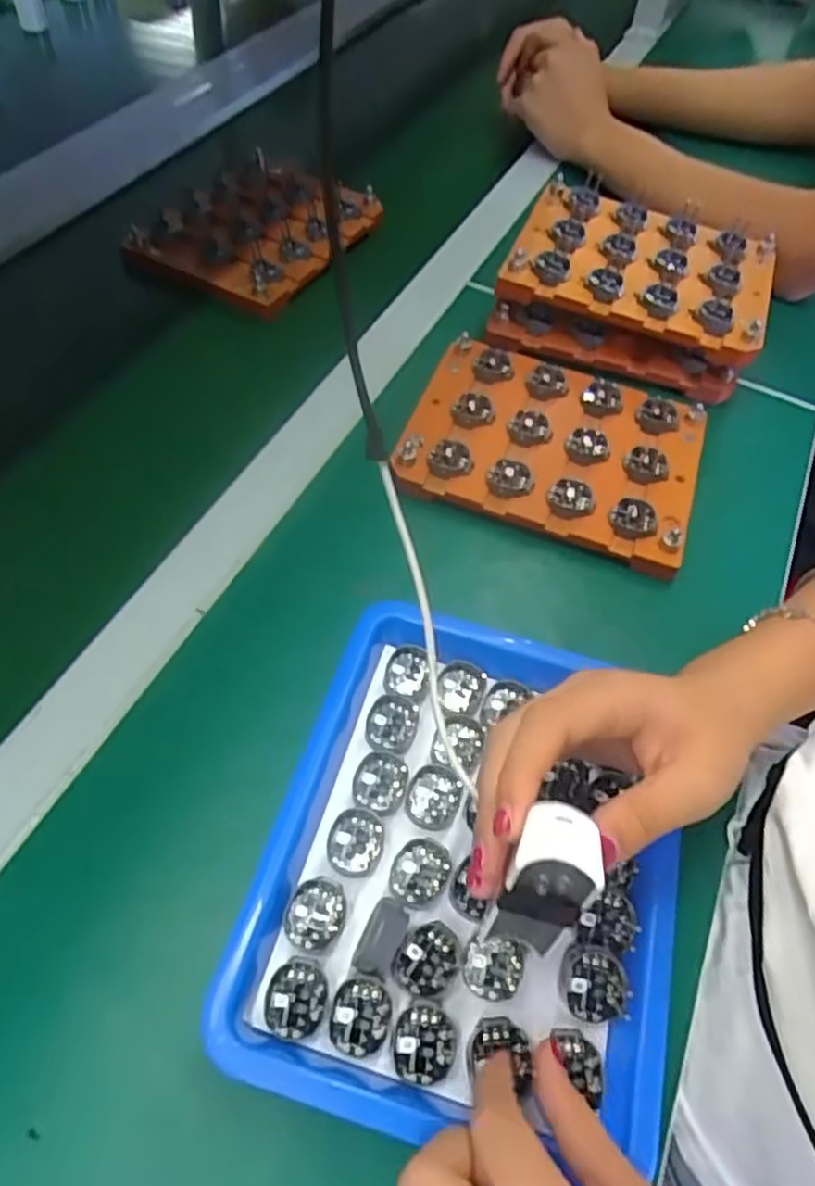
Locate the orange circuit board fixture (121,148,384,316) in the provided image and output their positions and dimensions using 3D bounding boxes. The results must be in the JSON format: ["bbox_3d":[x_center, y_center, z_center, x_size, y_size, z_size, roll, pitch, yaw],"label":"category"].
[{"bbox_3d":[-0.125,-0.313,0.595,0.143,0.016,0.179,28,61,11],"label":"orange circuit board fixture"}]

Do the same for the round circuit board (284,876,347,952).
[{"bbox_3d":[-0.040,0.136,0.300,0.026,0.004,0.028,2,55,-3],"label":"round circuit board"}]

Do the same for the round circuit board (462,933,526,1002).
[{"bbox_3d":[0.036,0.157,0.295,0.024,0.004,0.024,13,74,10],"label":"round circuit board"}]

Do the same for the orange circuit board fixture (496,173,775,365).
[{"bbox_3d":[0.176,-0.239,0.540,0.188,0.054,0.149,19,56,9],"label":"orange circuit board fixture"}]

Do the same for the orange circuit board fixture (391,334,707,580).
[{"bbox_3d":[0.099,-0.098,0.476,0.189,0.034,0.149,17,55,10],"label":"orange circuit board fixture"}]

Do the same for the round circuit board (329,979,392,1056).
[{"bbox_3d":[-0.019,0.171,0.283,0.024,0.008,0.025,2,55,-3],"label":"round circuit board"}]

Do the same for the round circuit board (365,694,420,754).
[{"bbox_3d":[-0.008,0.065,0.351,0.025,0.004,0.029,16,56,7],"label":"round circuit board"}]

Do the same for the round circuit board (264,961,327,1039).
[{"bbox_3d":[-0.045,0.165,0.286,0.023,0.008,0.026,16,56,7],"label":"round circuit board"}]

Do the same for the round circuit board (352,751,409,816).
[{"bbox_3d":[-0.013,0.089,0.334,0.025,0.004,0.030,15,56,6],"label":"round circuit board"}]

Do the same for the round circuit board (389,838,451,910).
[{"bbox_3d":[0.006,0.126,0.317,0.027,0.010,0.027,2,55,-3],"label":"round circuit board"}]

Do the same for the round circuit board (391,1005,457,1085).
[{"bbox_3d":[0.006,0.181,0.283,0.025,0.010,0.026,2,55,-3],"label":"round circuit board"}]

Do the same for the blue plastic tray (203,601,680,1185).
[{"bbox_3d":[0.029,0.112,0.321,0.179,0.031,0.218,13,55,7],"label":"blue plastic tray"}]

